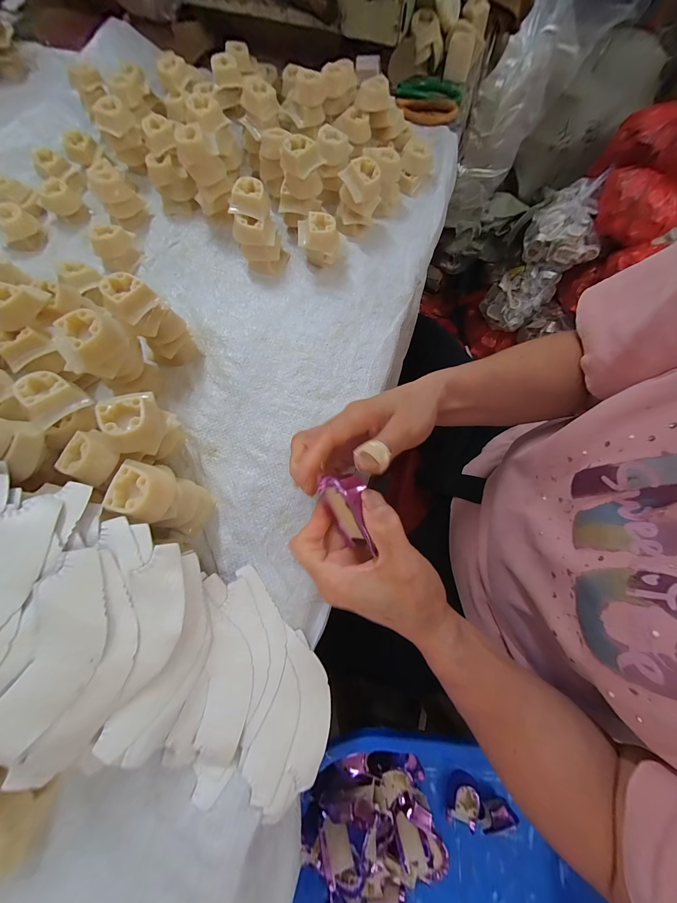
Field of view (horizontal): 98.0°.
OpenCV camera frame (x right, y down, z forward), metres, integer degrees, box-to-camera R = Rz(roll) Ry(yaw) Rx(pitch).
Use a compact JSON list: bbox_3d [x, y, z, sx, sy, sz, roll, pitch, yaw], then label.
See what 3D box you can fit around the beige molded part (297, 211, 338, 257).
[{"bbox_3d":[-0.024,-0.236,0.335,0.043,0.046,0.033,-2,72,-3],"label":"beige molded part"}]

